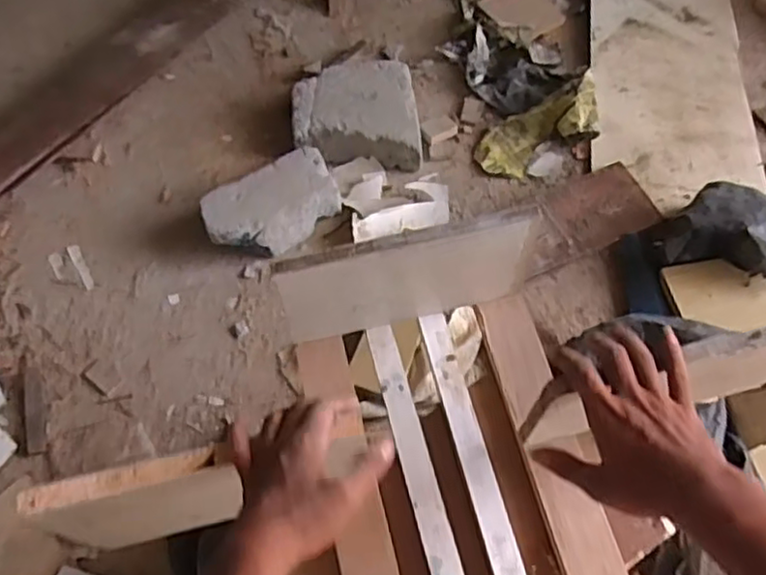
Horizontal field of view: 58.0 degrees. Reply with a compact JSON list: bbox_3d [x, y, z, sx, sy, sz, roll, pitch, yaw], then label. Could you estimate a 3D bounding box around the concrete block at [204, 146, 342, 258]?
[{"bbox_3d":[-0.165,-0.121,1.059,0.209,0.098,0.121,-38,68,-17],"label":"concrete block"}]

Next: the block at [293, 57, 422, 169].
[{"bbox_3d":[-0.046,-0.280,1.153,0.203,0.079,0.205,-6,63,-2],"label":"block"}]

